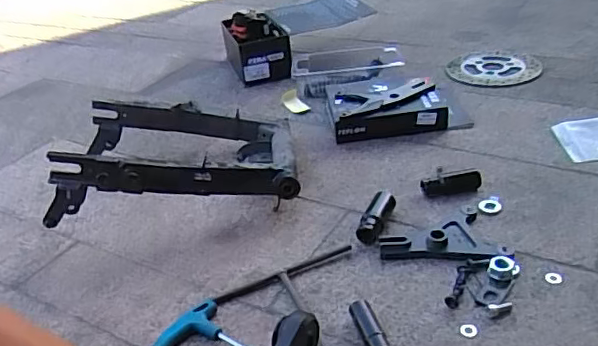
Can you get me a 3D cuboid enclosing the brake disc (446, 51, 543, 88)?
[{"bbox_3d":[0.362,-0.197,1.070,0.163,0.011,0.158,1,33,13],"label":"brake disc"}]

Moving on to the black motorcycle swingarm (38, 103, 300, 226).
[{"bbox_3d":[-0.165,-0.031,0.828,0.303,0.110,0.233,-8,32,-1],"label":"black motorcycle swingarm"}]

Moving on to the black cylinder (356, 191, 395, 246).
[{"bbox_3d":[0.096,0.055,0.709,0.024,0.033,0.079,11,36,26],"label":"black cylinder"}]

